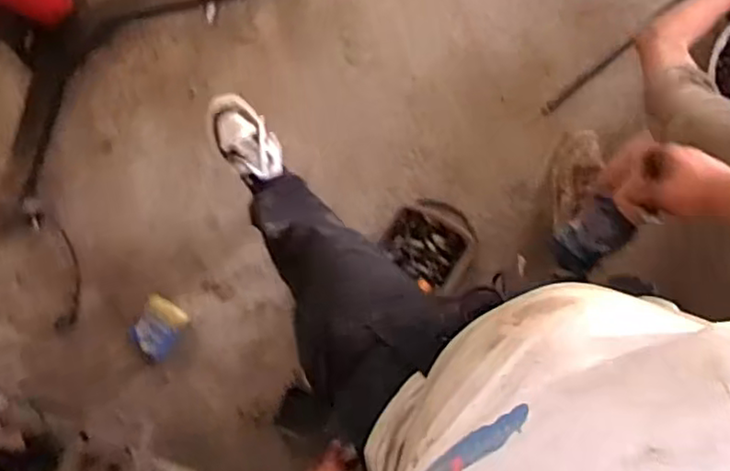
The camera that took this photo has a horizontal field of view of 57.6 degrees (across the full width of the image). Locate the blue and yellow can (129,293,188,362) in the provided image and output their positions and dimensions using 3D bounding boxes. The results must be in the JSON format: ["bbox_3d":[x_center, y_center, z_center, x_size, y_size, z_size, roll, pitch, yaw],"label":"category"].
[{"bbox_3d":[-0.431,0.193,1.389,0.090,0.070,0.116,27,90,0],"label":"blue and yellow can"}]

